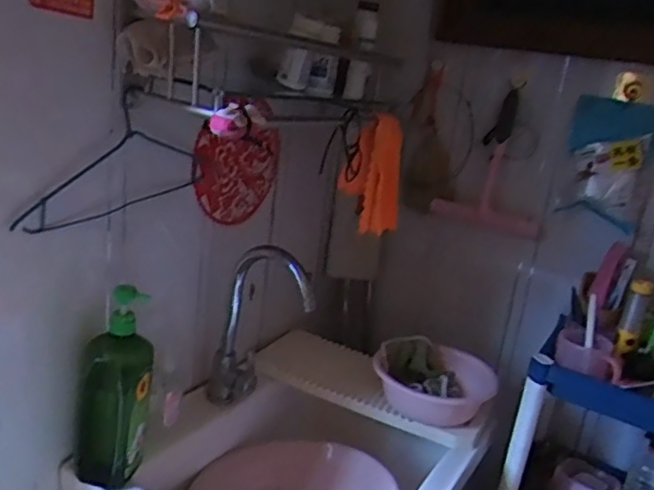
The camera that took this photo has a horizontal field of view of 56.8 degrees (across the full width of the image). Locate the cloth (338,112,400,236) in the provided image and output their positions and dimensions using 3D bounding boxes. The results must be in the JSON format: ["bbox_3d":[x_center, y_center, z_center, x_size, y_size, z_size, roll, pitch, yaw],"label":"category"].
[{"bbox_3d":[0.082,-0.122,1.075,0.110,0.199,0.110,9,17,3],"label":"cloth"}]

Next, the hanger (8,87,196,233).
[{"bbox_3d":[-0.275,-0.122,0.819,0.024,0.178,0.323,17,19,28],"label":"hanger"}]

